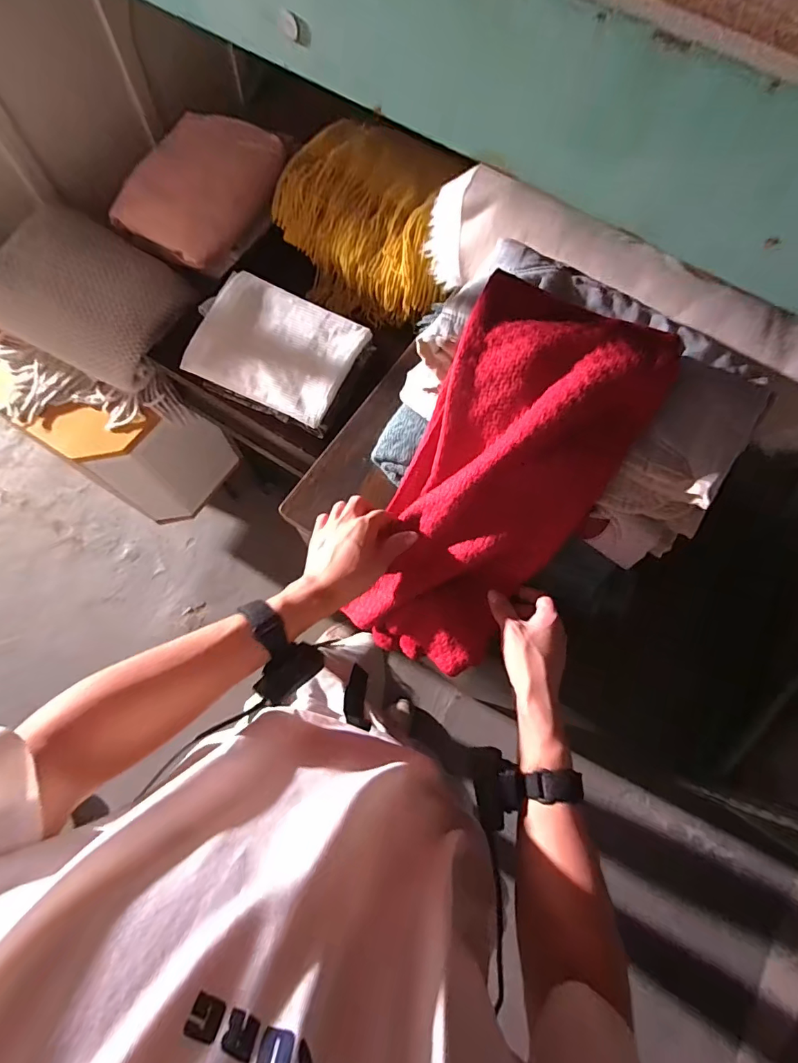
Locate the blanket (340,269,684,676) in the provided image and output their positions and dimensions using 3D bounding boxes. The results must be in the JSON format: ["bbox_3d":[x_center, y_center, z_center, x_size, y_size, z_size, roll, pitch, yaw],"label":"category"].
[{"bbox_3d":[0.107,-0.038,0.532,0.211,0.057,0.439,27,108,6],"label":"blanket"}]

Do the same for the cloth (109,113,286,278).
[{"bbox_3d":[-0.435,-0.771,1.031,0.278,0.089,0.386,21,73,4],"label":"cloth"}]

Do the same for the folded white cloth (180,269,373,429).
[{"bbox_3d":[-0.215,-0.324,0.795,0.272,0.031,0.207,25,73,5],"label":"folded white cloth"}]

